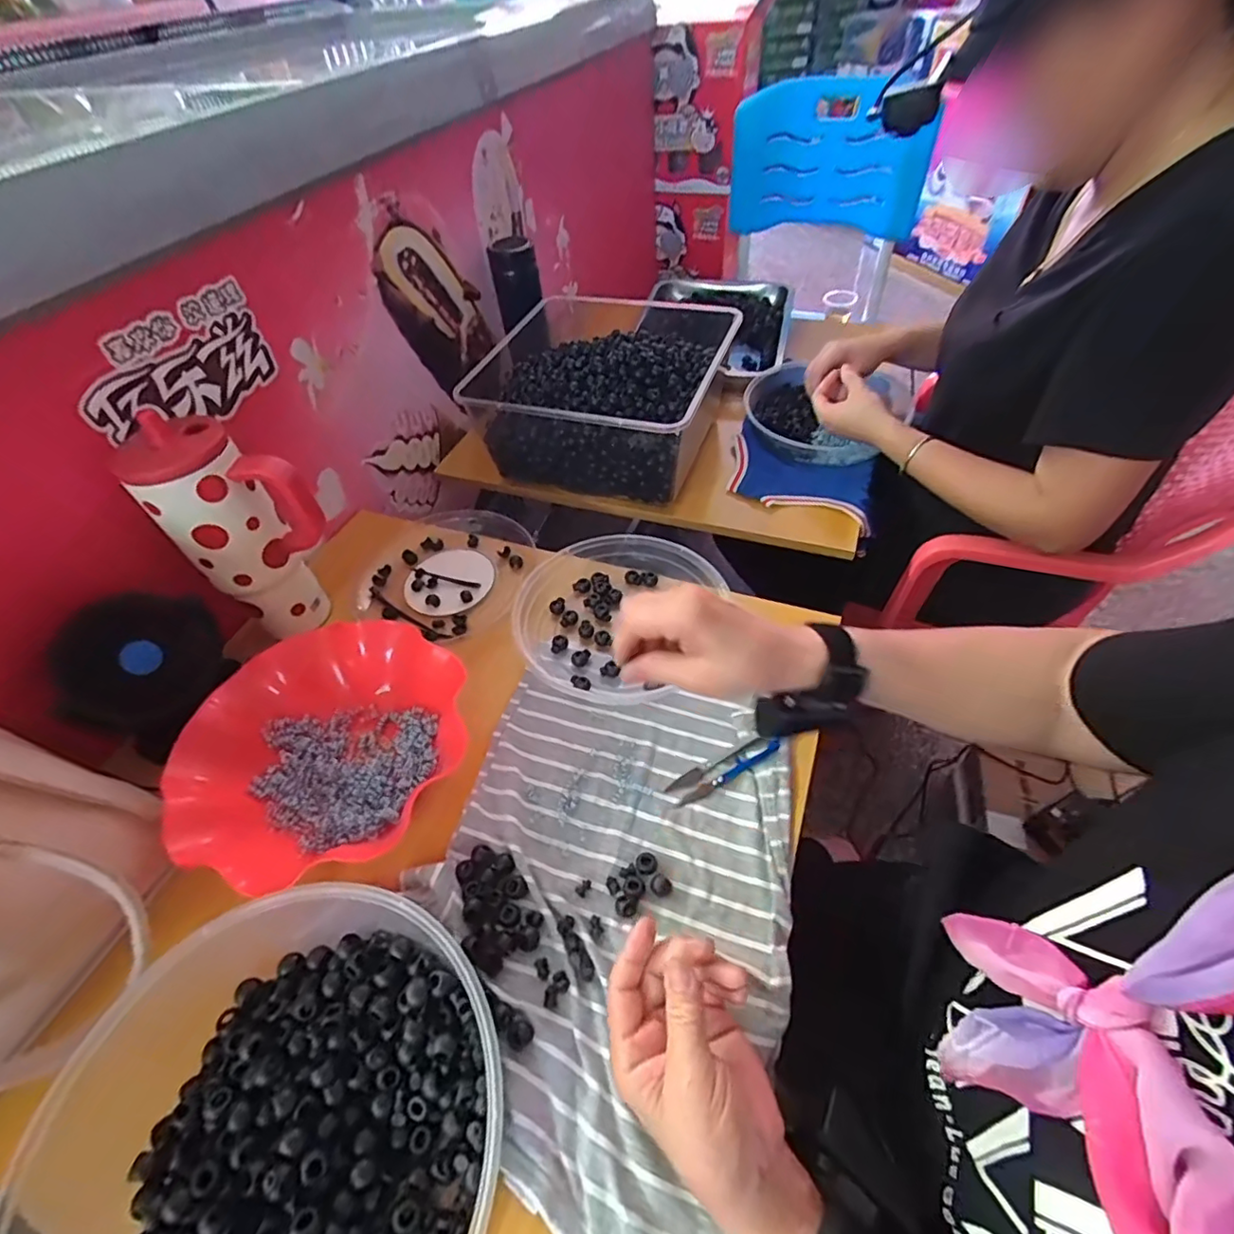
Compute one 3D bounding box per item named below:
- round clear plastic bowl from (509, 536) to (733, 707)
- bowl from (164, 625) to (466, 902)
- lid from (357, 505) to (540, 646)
[{"bbox_3d":[-0.004,-0.007,0.563,0.170,0.046,0.181,-3,49,3],"label":"round clear plastic bowl"},{"bbox_3d":[-0.238,0.108,0.478,0.209,0.056,0.225,9,51,13],"label":"bowl"},{"bbox_3d":[-0.195,-0.056,0.648,0.182,0.024,0.174,-3,49,3],"label":"lid"}]

